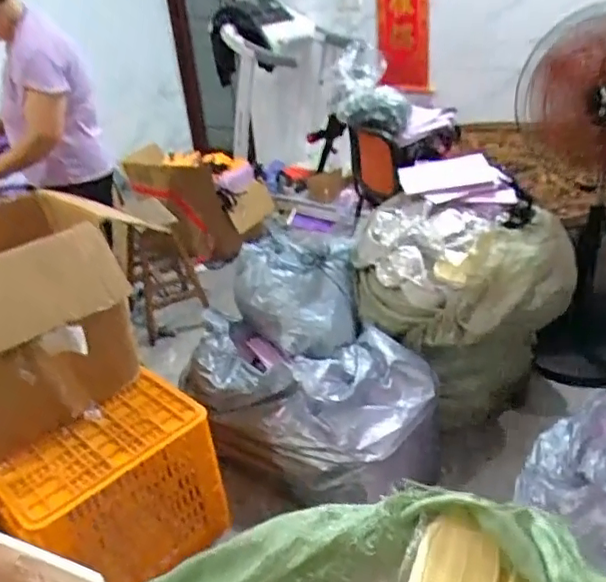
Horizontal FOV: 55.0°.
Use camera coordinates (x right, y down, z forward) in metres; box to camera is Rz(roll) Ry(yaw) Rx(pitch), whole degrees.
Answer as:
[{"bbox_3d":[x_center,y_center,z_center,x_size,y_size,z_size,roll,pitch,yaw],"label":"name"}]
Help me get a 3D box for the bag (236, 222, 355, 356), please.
[{"bbox_3d":[-0.013,-0.012,1.797,0.320,0.223,0.392,-24,33,-31],"label":"bag"}]

